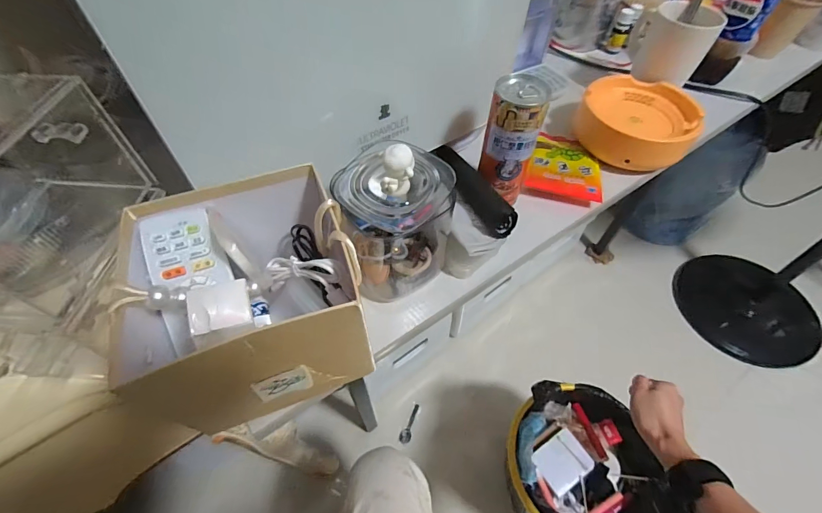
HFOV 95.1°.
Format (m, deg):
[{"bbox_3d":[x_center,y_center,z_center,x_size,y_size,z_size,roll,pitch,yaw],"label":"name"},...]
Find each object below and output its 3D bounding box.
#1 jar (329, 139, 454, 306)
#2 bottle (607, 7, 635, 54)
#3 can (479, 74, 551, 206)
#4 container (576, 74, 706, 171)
[{"bbox_3d":[-0.017,-0.030,0.332,0.088,0.142,0.088,0,54,0],"label":"jar"},{"bbox_3d":[0.348,-0.372,0.622,0.027,0.058,0.030,21,56,15],"label":"bottle"},{"bbox_3d":[0.101,-0.114,0.385,0.050,0.121,0.046,0,54,0],"label":"can"},{"bbox_3d":[0.285,-0.171,0.477,0.129,0.046,0.131,0,54,0],"label":"container"}]

